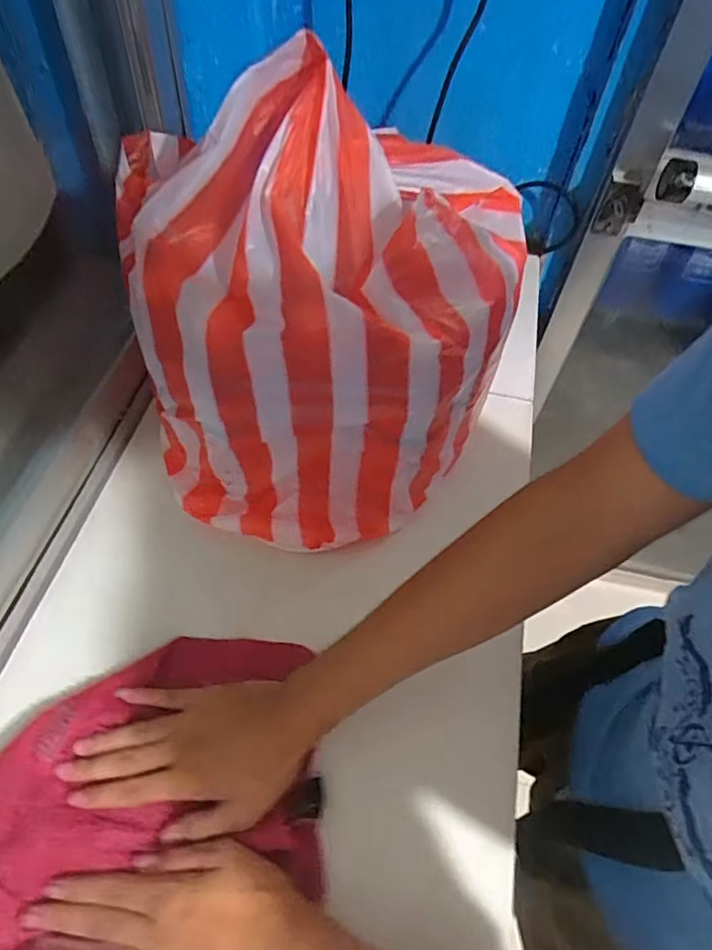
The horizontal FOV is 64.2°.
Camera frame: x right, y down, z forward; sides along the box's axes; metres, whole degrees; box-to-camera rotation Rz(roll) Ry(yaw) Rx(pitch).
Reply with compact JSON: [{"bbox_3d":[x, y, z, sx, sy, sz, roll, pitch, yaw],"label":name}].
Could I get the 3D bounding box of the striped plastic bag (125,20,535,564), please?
[{"bbox_3d":[-0.016,-0.135,0.488,0.261,0.291,0.288,22,57,11],"label":"striped plastic bag"}]

